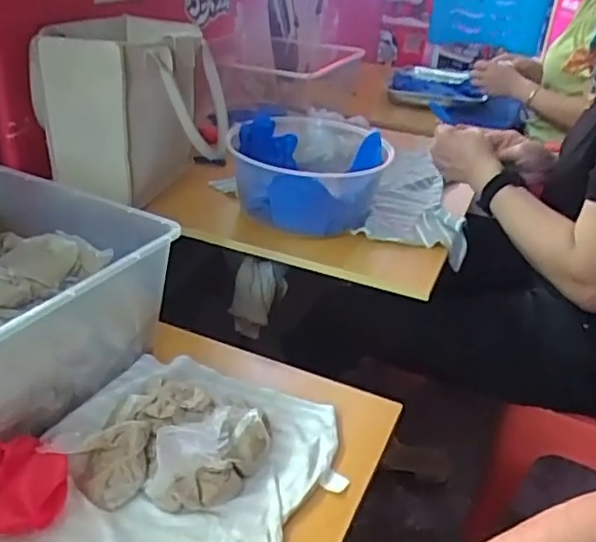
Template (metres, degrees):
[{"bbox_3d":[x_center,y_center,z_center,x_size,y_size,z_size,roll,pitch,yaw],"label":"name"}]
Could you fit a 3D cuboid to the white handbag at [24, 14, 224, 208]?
[{"bbox_3d":[-0.231,-0.231,0.853,0.236,0.200,0.206,5,31,0],"label":"white handbag"}]

